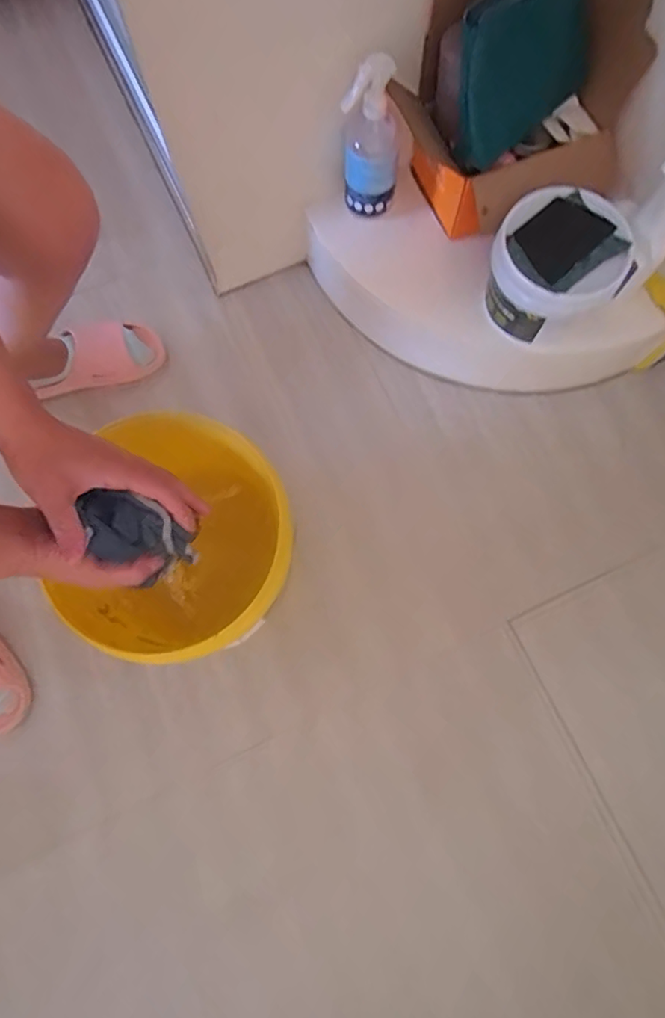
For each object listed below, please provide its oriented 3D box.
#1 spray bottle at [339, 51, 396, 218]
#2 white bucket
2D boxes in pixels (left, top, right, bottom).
[{"bbox_3d":[0.053,-0.491,0.706,0.073,0.202,0.077,9,77,3],"label":"spray bottle"},{"bbox_3d":[0.287,-0.314,0.693,0.154,0.121,0.152,0,77,1],"label":"white bucket"}]

